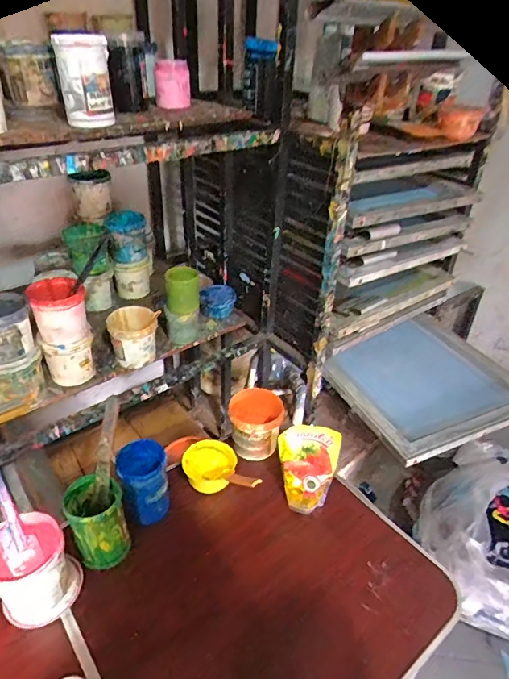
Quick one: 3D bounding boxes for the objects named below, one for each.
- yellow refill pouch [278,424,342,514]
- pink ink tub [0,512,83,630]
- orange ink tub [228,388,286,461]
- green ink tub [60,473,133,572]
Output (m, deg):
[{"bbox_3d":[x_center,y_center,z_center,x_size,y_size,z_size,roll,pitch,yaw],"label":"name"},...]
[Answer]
[{"bbox_3d":[0.105,0.262,0.943,0.121,0.183,0.055,13,35,14],"label":"yellow refill pouch"},{"bbox_3d":[-0.380,0.392,0.789,0.123,0.136,0.127,2,34,-1],"label":"pink ink tub"},{"bbox_3d":[0.003,0.198,1.094,0.126,0.105,0.128,2,34,-1],"label":"orange ink tub"},{"bbox_3d":[-0.289,0.339,0.851,0.098,0.140,0.103,-16,38,-26],"label":"green ink tub"}]

